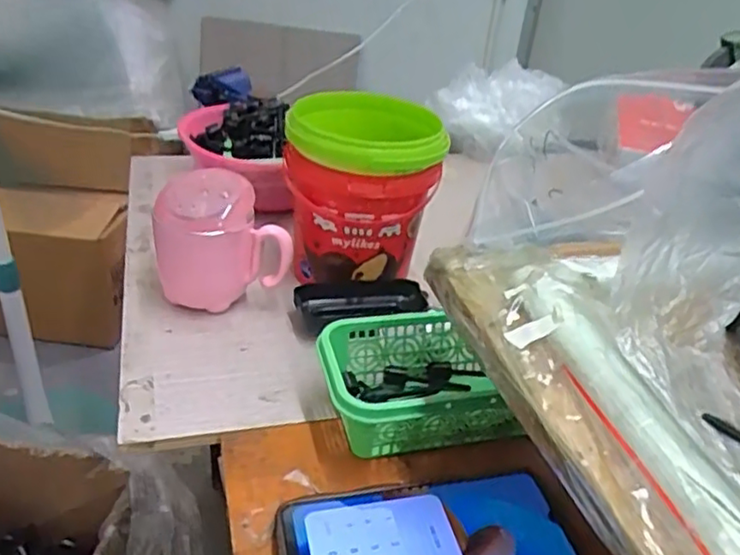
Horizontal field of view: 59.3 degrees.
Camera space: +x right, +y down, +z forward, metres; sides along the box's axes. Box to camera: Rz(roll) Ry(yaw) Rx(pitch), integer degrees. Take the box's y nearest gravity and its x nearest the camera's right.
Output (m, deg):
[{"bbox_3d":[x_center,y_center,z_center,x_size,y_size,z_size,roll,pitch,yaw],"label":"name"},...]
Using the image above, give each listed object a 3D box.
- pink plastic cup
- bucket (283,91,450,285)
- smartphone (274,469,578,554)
[{"bbox_3d":[-0.121,-0.024,0.546,0.104,0.107,0.071,13,32,11],"label":"pink plastic cup"},{"bbox_3d":[-0.011,-0.067,0.586,0.129,0.159,0.120,2,32,-8],"label":"bucket"},{"bbox_3d":[0.030,0.147,0.365,0.159,0.014,0.080,-3,33,-15],"label":"smartphone"}]

